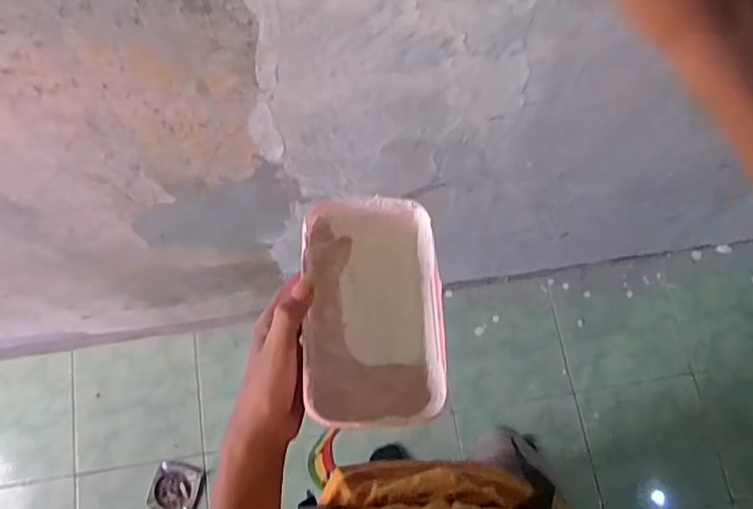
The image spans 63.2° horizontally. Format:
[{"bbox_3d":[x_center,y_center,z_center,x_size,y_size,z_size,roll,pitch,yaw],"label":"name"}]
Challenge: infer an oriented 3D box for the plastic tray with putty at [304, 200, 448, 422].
[{"bbox_3d":[-0.005,0.048,0.520,0.112,0.081,0.185,-3,74,-1],"label":"plastic tray with putty"}]

